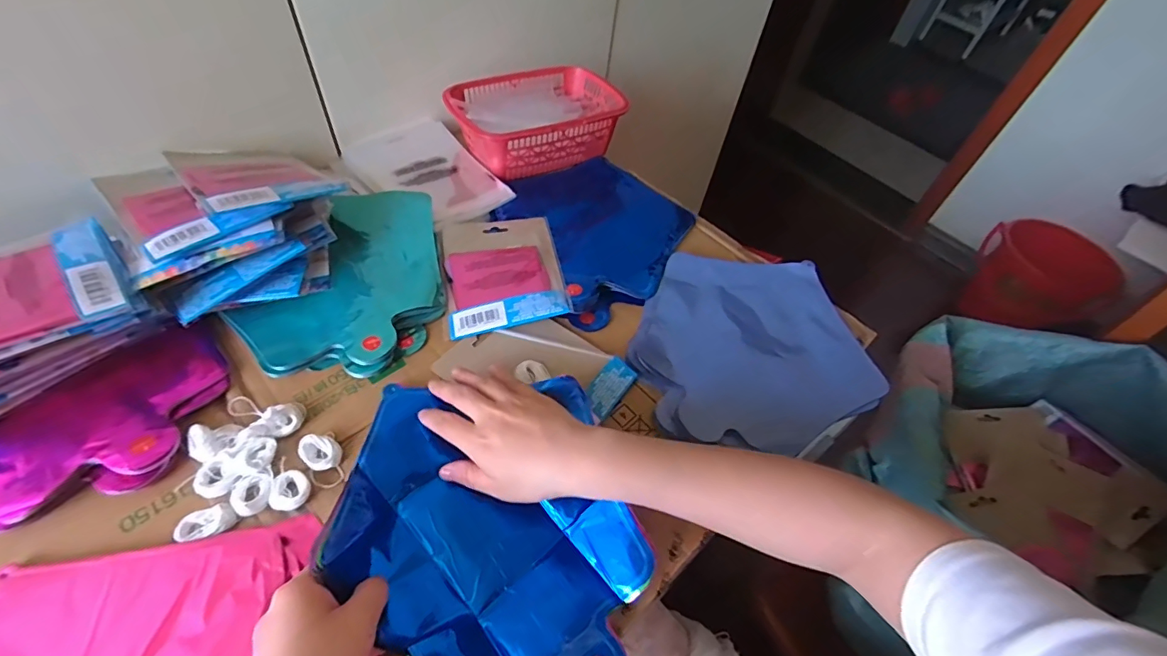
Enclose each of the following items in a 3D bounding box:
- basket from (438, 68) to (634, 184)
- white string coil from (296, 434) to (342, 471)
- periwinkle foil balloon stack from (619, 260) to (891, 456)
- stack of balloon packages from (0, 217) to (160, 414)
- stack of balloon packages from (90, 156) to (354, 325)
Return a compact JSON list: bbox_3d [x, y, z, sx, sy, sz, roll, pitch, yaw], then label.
[{"bbox_3d":[-0.059,-0.271,0.655,0.219,0.065,0.159,-26,57,-25],"label":"basket"},{"bbox_3d":[-0.201,0.093,0.383,0.030,0.011,0.025,38,57,24],"label":"white string coil"},{"bbox_3d":[0.160,0.013,0.497,0.239,0.027,0.218,-12,52,-15],"label":"periwinkle foil balloon stack"},{"bbox_3d":[-0.437,-0.002,0.393,0.155,0.075,0.112,-30,59,-27],"label":"stack of balloon packages"},{"bbox_3d":[-0.326,-0.102,0.478,0.176,0.090,0.186,-29,58,-26],"label":"stack of balloon packages"}]

